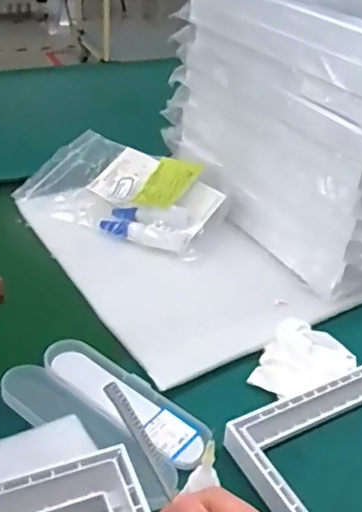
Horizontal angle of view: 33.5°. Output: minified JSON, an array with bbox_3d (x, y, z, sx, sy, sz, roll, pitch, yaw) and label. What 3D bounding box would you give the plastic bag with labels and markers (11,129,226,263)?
[{"bbox_3d":[-0.066,-0.091,0.788,0.260,0.056,0.163,21,39,21],"label":"plastic bag with labels and markers"}]

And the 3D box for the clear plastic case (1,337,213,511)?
[{"bbox_3d":[-0.062,0.132,0.508,0.176,0.027,0.094,24,40,25],"label":"clear plastic case"}]

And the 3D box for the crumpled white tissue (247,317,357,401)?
[{"bbox_3d":[0.117,0.094,0.562,0.070,0.034,0.097,29,42,30],"label":"crumpled white tissue"}]

